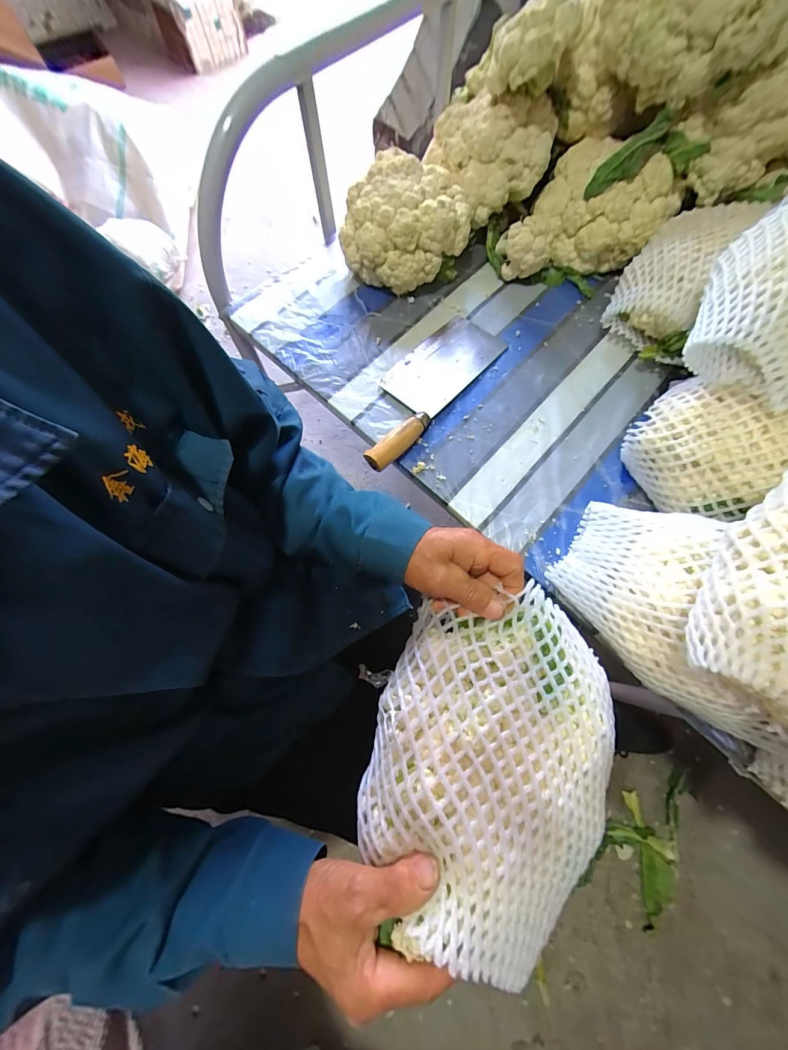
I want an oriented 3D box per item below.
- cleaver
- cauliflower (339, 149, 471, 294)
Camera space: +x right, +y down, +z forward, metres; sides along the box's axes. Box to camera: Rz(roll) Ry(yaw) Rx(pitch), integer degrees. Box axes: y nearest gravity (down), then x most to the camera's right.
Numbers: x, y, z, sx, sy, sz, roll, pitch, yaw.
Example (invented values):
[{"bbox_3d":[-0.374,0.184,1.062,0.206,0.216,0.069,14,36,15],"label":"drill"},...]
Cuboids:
[{"bbox_3d":[0.039,-0.195,0.490,0.094,0.023,0.274,39,76,13],"label":"cleaver"},{"bbox_3d":[0.019,-0.418,0.515,0.167,0.116,0.129,-32,73,-9],"label":"cauliflower"}]

